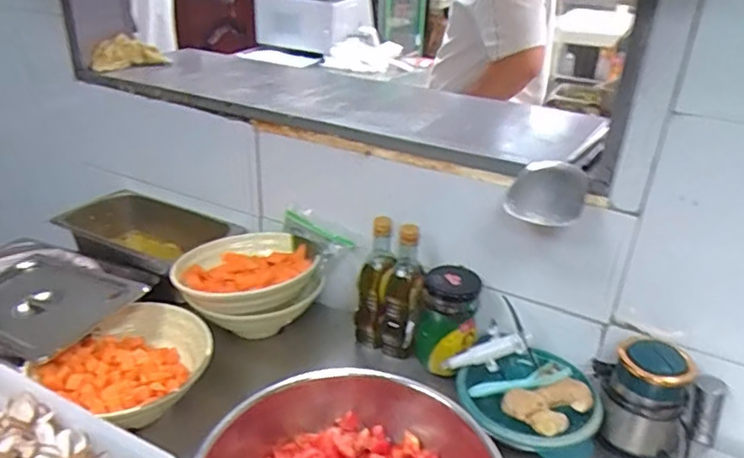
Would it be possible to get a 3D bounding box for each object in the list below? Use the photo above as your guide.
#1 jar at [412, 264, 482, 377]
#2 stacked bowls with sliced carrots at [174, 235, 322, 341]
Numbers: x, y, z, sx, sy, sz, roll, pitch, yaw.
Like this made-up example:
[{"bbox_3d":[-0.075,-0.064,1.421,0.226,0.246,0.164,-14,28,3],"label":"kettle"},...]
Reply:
[{"bbox_3d":[0.115,0.137,0.862,0.079,0.139,0.092,-15,33,-29],"label":"jar"},{"bbox_3d":[-0.202,0.097,0.947,0.207,0.109,0.216,2,28,-1],"label":"stacked bowls with sliced carrots"}]

